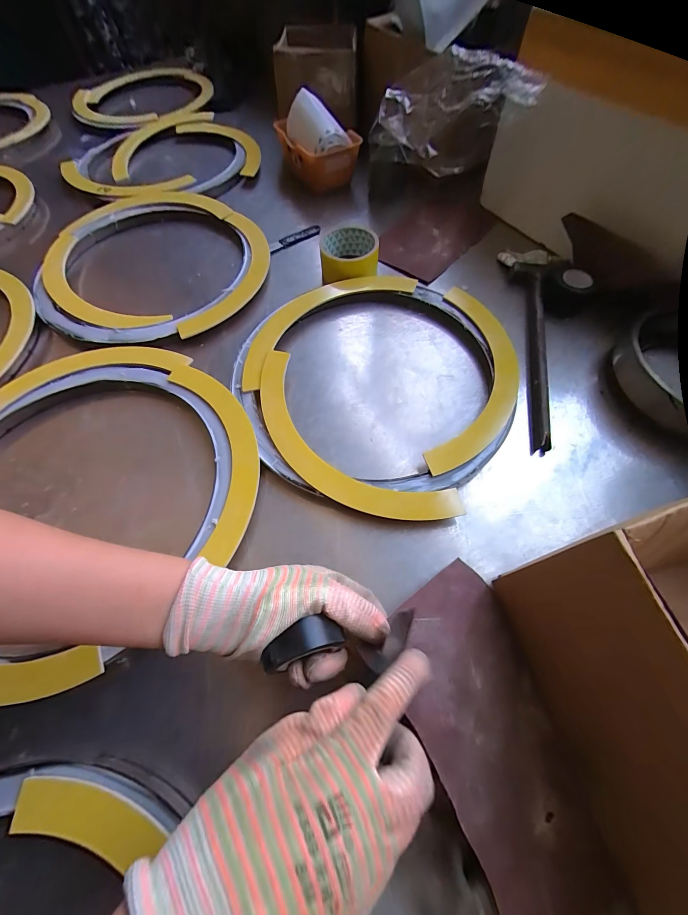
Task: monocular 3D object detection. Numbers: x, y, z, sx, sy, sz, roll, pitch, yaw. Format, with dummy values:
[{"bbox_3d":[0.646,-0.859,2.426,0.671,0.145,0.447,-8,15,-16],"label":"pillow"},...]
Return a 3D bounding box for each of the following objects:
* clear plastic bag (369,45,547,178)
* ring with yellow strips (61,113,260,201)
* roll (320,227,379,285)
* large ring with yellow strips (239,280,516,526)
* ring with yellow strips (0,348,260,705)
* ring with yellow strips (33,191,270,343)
[{"bbox_3d":[0.147,-0.490,0.481,0.224,0.124,0.097,26,65,12],"label":"clear plastic bag"},{"bbox_3d":[-0.355,-0.590,0.652,0.356,0.028,0.312,-13,62,-5],"label":"ring with yellow strips"},{"bbox_3d":[0.007,-0.301,0.499,0.083,0.042,0.085,-9,62,-3],"label":"roll"},{"bbox_3d":[0.034,-0.106,0.407,0.324,0.027,0.340,0,62,-1],"label":"large ring with yellow strips"},{"bbox_3d":[-0.261,0.020,0.345,0.328,0.020,0.356,-1,61,1],"label":"ring with yellow strips"},{"bbox_3d":[-0.305,-0.307,0.510,0.371,0.016,0.324,40,69,20],"label":"ring with yellow strips"}]

